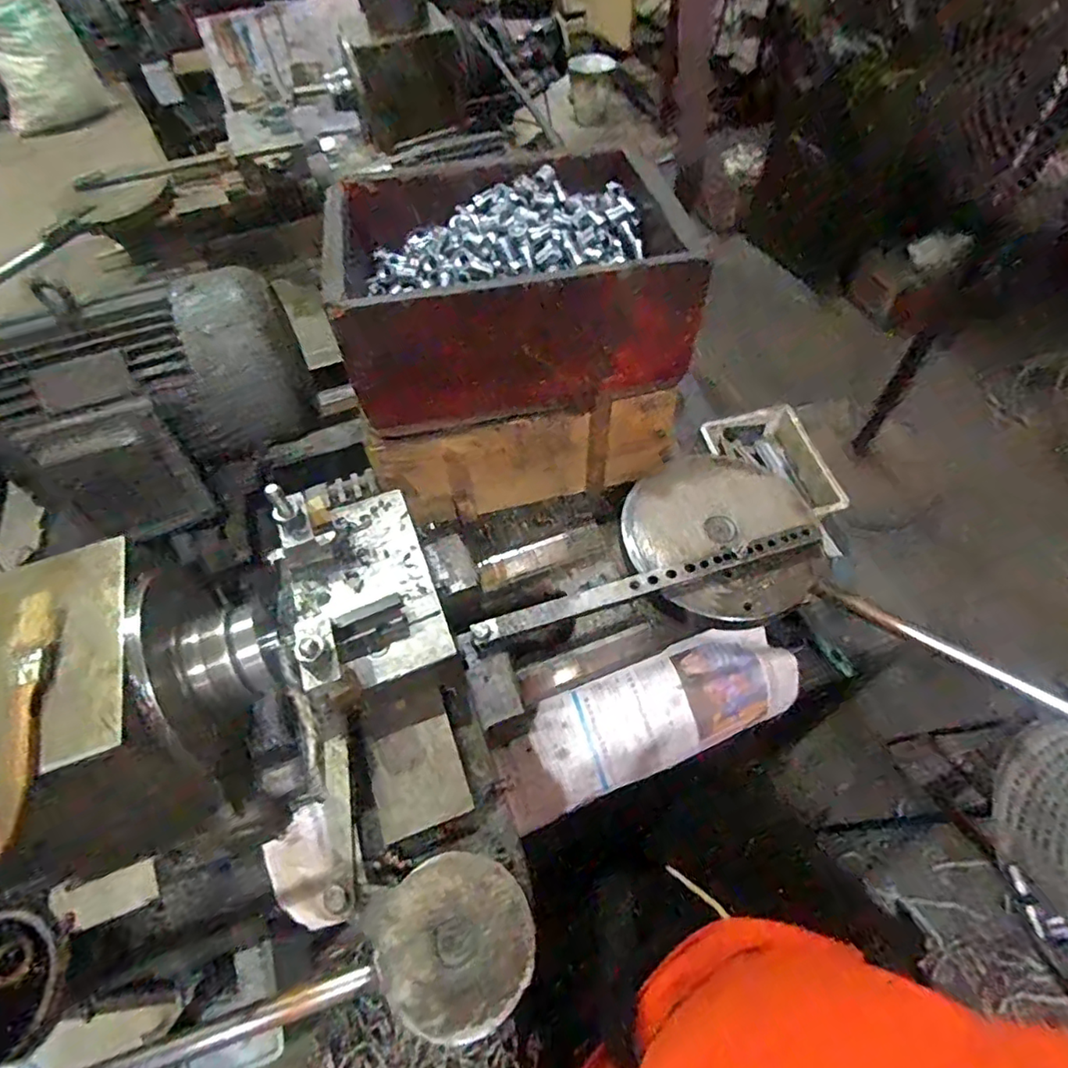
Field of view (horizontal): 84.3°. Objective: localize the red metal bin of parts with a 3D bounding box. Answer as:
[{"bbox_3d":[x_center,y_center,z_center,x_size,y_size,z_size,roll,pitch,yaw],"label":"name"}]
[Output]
[{"bbox_3d":[-0.020,-0.273,0.645,0.332,0.142,0.239,-10,55,-4],"label":"red metal bin of parts"}]

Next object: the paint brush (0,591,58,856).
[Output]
[{"bbox_3d":[-0.293,0.099,0.338,0.018,0.016,0.148,-16,55,-7],"label":"paint brush"}]

